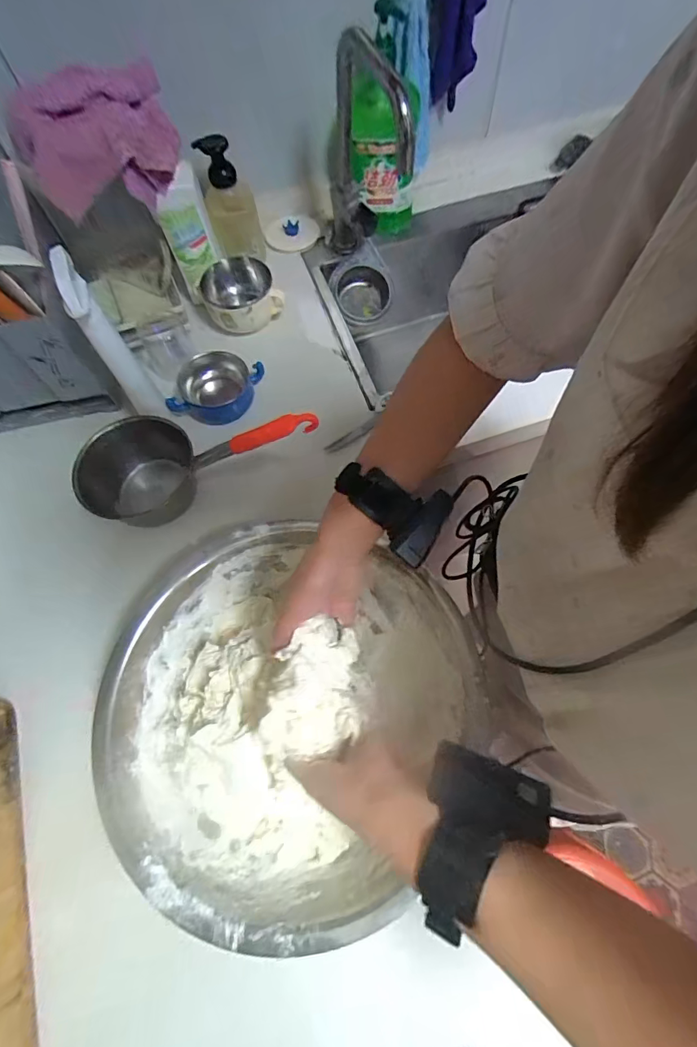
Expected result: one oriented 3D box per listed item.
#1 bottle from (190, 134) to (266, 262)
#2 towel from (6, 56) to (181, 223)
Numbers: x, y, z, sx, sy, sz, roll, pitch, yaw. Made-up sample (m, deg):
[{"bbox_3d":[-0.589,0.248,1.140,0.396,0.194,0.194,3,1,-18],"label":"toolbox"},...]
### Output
[{"bbox_3d":[-0.200,-0.548,0.775,0.079,0.180,0.073,-13,64,-3],"label":"bottle"},{"bbox_3d":[-0.325,-0.497,0.583,0.198,0.144,0.074,-25,65,-9],"label":"towel"}]

